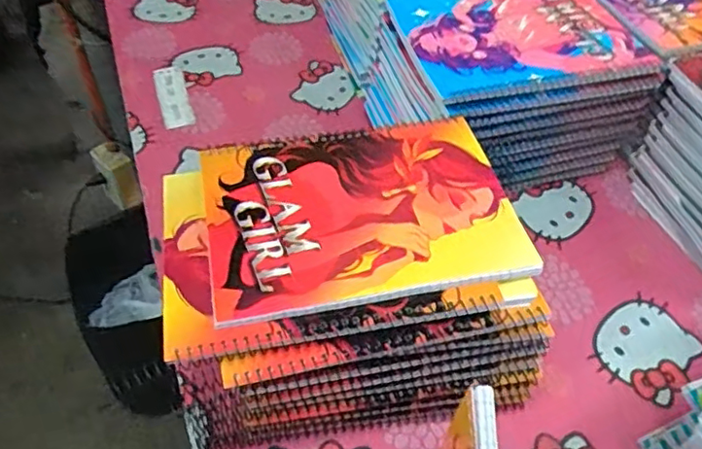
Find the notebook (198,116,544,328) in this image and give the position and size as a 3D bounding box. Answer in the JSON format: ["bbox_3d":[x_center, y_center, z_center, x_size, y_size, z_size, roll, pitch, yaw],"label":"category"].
[{"bbox_3d":[0.005,-0.012,0.404,0.197,0.007,0.145,-9,49,-9],"label":"notebook"}]

